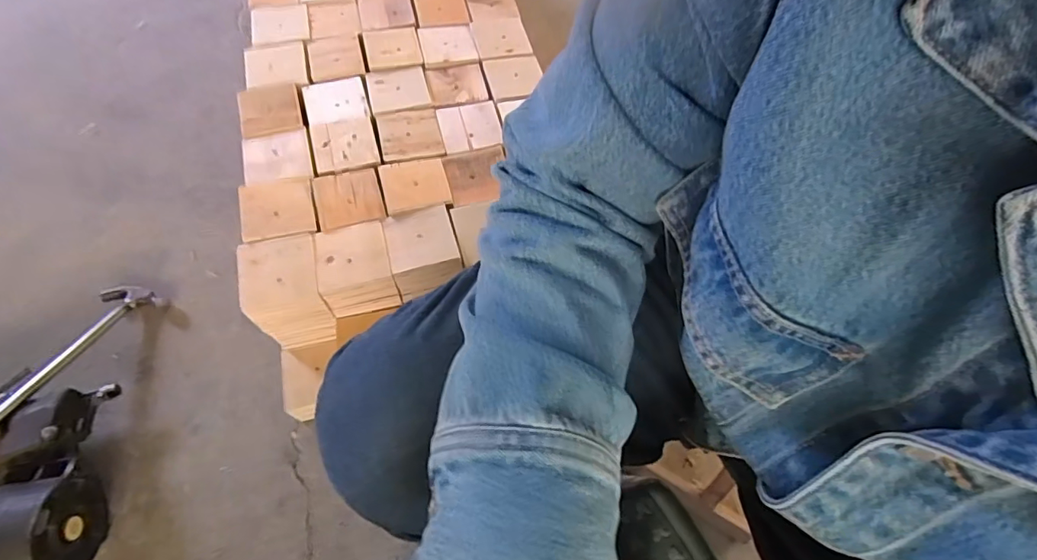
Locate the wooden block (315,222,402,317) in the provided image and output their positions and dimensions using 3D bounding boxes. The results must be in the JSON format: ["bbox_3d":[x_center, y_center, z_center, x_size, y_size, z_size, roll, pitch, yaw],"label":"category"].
[{"bbox_3d":[-0.222,-0.015,0.693,0.093,0.079,0.099,-13,65,-11],"label":"wooden block"}]

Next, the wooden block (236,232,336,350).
[{"bbox_3d":[-0.314,0.019,0.701,0.096,0.138,0.105,-9,64,-10],"label":"wooden block"}]

